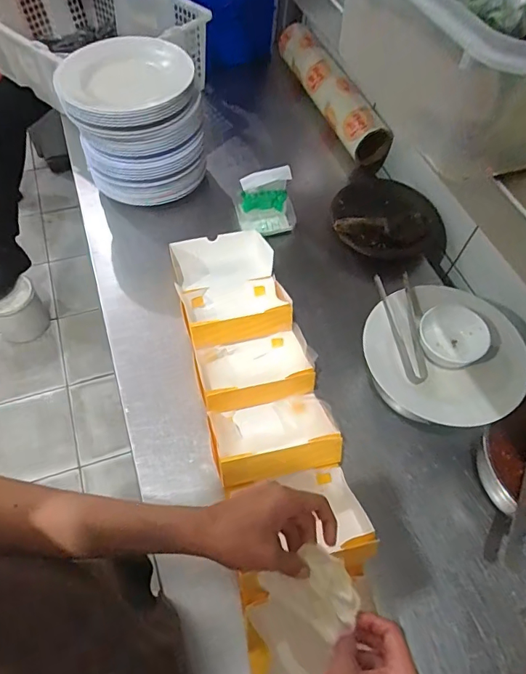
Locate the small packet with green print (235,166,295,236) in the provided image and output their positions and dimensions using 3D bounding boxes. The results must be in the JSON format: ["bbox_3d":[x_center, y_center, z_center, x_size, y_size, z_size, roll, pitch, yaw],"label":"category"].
[{"bbox_3d":[0.003,-0.244,0.845,0.105,0.124,0.032,-8,52,4],"label":"small packet with green print"}]

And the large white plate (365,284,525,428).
[{"bbox_3d":[0.252,0.017,0.634,0.208,0.036,0.208,2,57,-4],"label":"large white plate"}]

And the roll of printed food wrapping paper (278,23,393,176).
[{"bbox_3d":[0.146,-0.588,1.076,0.083,0.113,0.472,-17,60,-16],"label":"roll of printed food wrapping paper"}]

